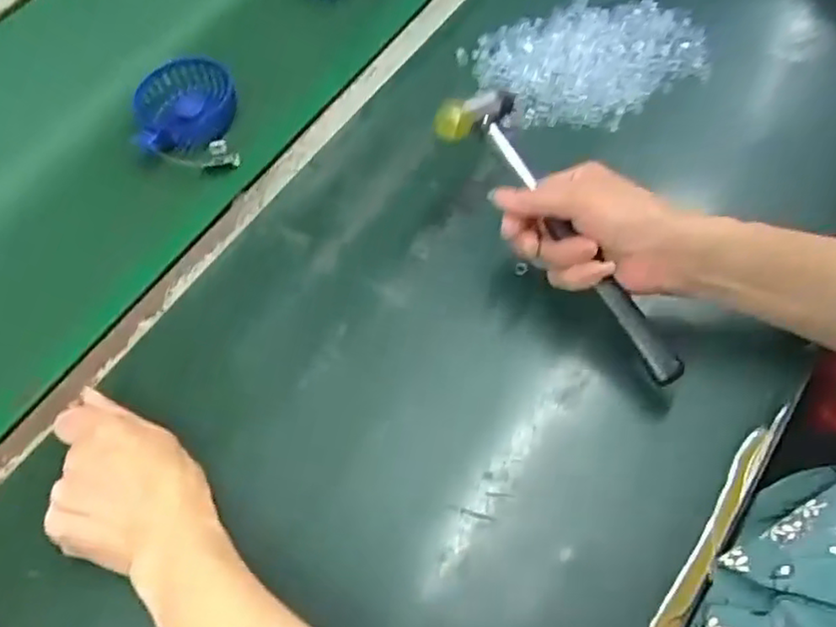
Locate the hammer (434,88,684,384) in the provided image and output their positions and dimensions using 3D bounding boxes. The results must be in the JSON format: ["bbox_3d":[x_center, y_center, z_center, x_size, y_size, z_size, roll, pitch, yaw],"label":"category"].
[{"bbox_3d":[0.099,-0.057,0.448,0.056,0.022,0.236,-30,75,-16],"label":"hammer"}]

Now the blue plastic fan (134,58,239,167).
[{"bbox_3d":[-0.211,-0.180,0.614,0.094,0.047,0.126,-16,60,-3],"label":"blue plastic fan"}]

